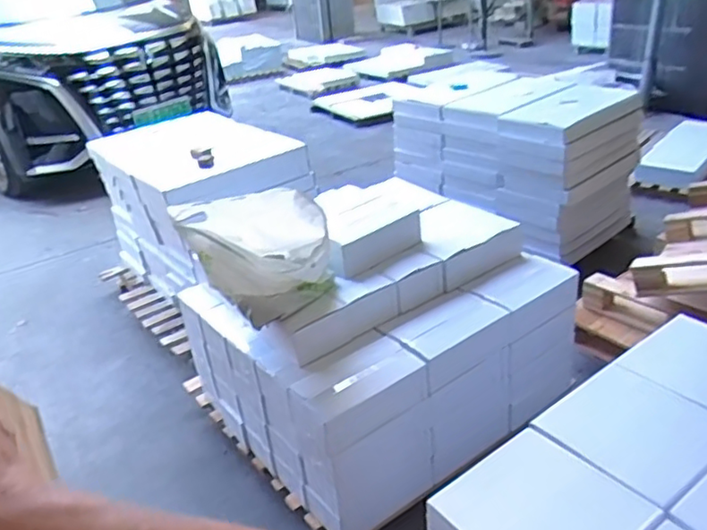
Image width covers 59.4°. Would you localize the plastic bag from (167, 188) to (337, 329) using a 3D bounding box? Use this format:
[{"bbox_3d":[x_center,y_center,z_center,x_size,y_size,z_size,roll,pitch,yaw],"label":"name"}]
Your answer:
[{"bbox_3d":[-0.230,-0.038,1.548,0.358,0.296,0.246,-16,30,-19],"label":"plastic bag"}]

